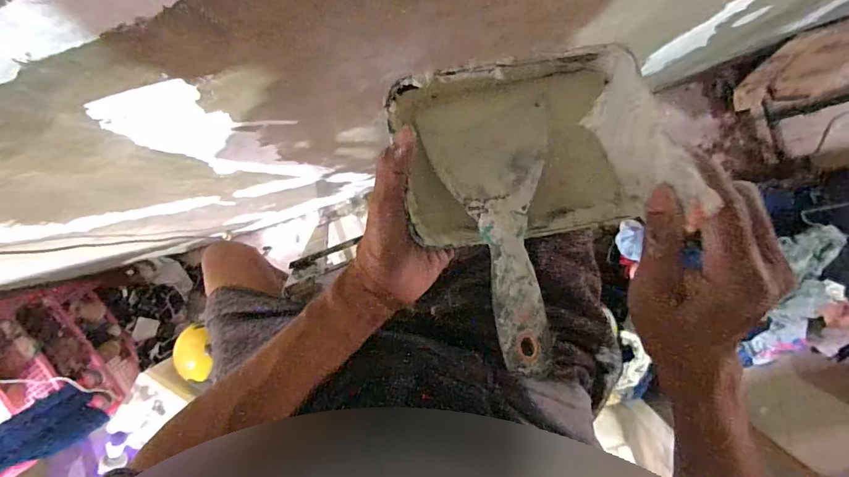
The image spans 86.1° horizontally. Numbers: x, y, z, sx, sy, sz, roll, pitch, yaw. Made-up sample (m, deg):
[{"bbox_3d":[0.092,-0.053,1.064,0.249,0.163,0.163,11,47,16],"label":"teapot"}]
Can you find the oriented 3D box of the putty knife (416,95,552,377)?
[{"bbox_3d":[0.050,-0.011,0.303,0.086,0.012,0.191,-7,67,3],"label":"putty knife"}]

